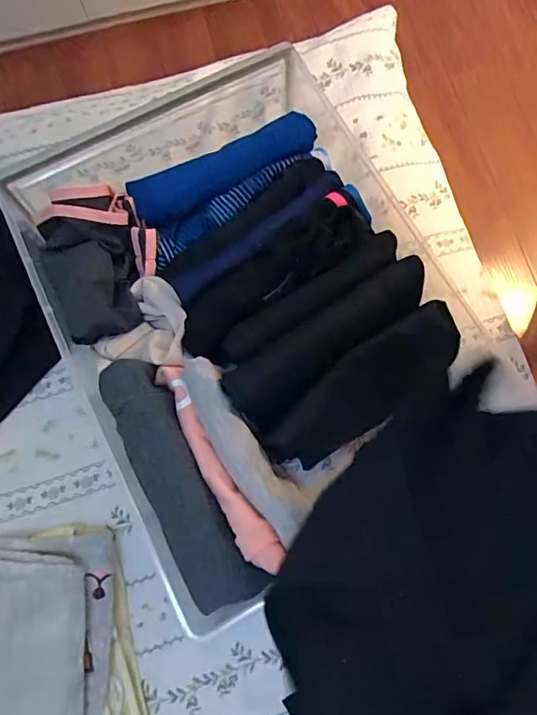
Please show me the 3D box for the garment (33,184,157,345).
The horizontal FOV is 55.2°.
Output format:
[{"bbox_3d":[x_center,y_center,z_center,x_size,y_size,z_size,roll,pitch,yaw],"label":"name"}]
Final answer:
[{"bbox_3d":[-0.158,-0.098,0.492,0.104,0.048,0.150,-25,74,-6],"label":"garment"}]

